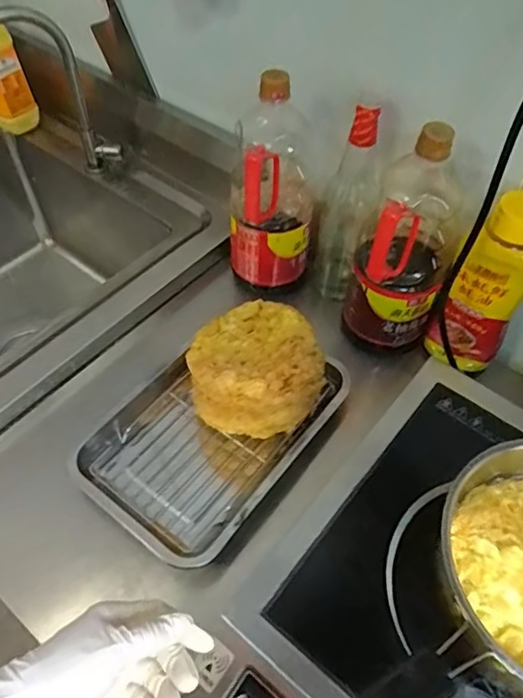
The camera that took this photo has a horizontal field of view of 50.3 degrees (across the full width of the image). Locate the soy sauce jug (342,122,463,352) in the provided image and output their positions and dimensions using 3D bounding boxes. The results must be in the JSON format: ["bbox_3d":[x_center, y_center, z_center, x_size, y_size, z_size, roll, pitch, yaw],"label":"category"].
[{"bbox_3d":[0.171,-0.120,0.660,0.107,0.281,0.095,16,54,11],"label":"soy sauce jug"}]

